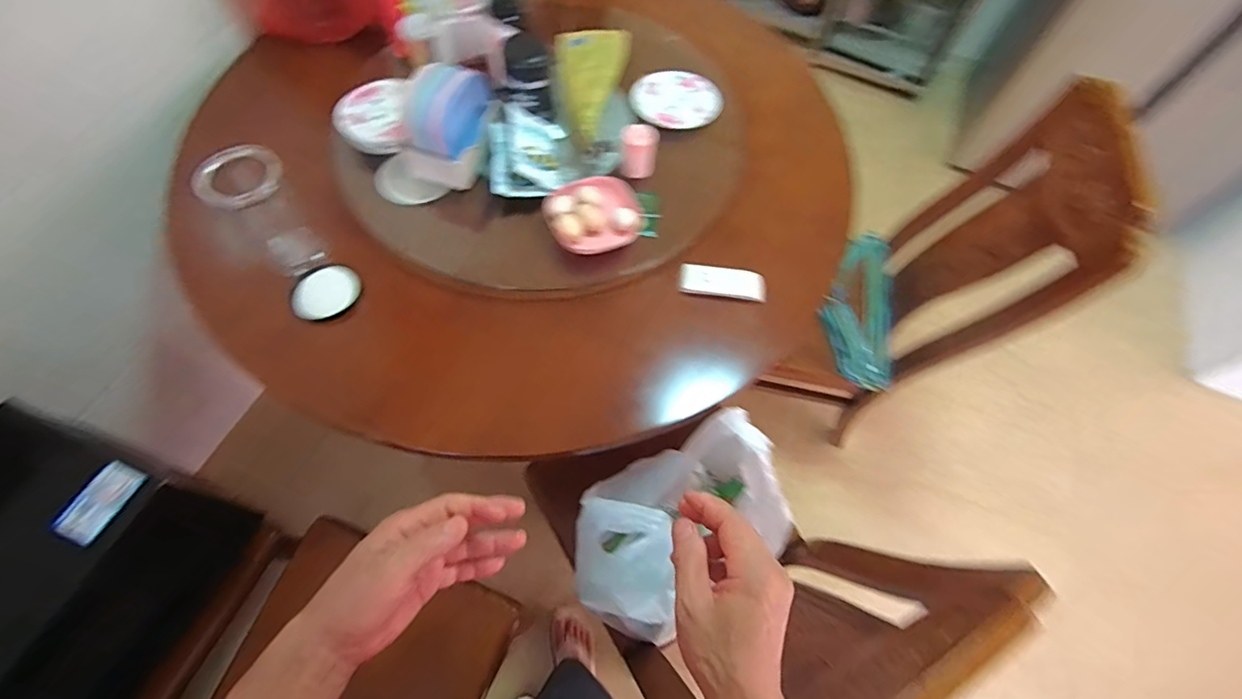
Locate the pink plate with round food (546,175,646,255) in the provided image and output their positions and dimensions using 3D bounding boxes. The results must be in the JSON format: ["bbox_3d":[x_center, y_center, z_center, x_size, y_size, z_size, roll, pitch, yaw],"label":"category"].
[{"bbox_3d":[-0.045,-0.233,0.903,0.157,0.048,0.147,1,64,-2],"label":"pink plate with round food"}]

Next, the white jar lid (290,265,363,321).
[{"bbox_3d":[-0.471,-0.094,0.844,0.105,0.019,0.090,-36,70,-18],"label":"white jar lid"}]

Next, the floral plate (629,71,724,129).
[{"bbox_3d":[0.109,-0.493,1.045,0.160,0.030,0.149,-1,65,2],"label":"floral plate"}]

